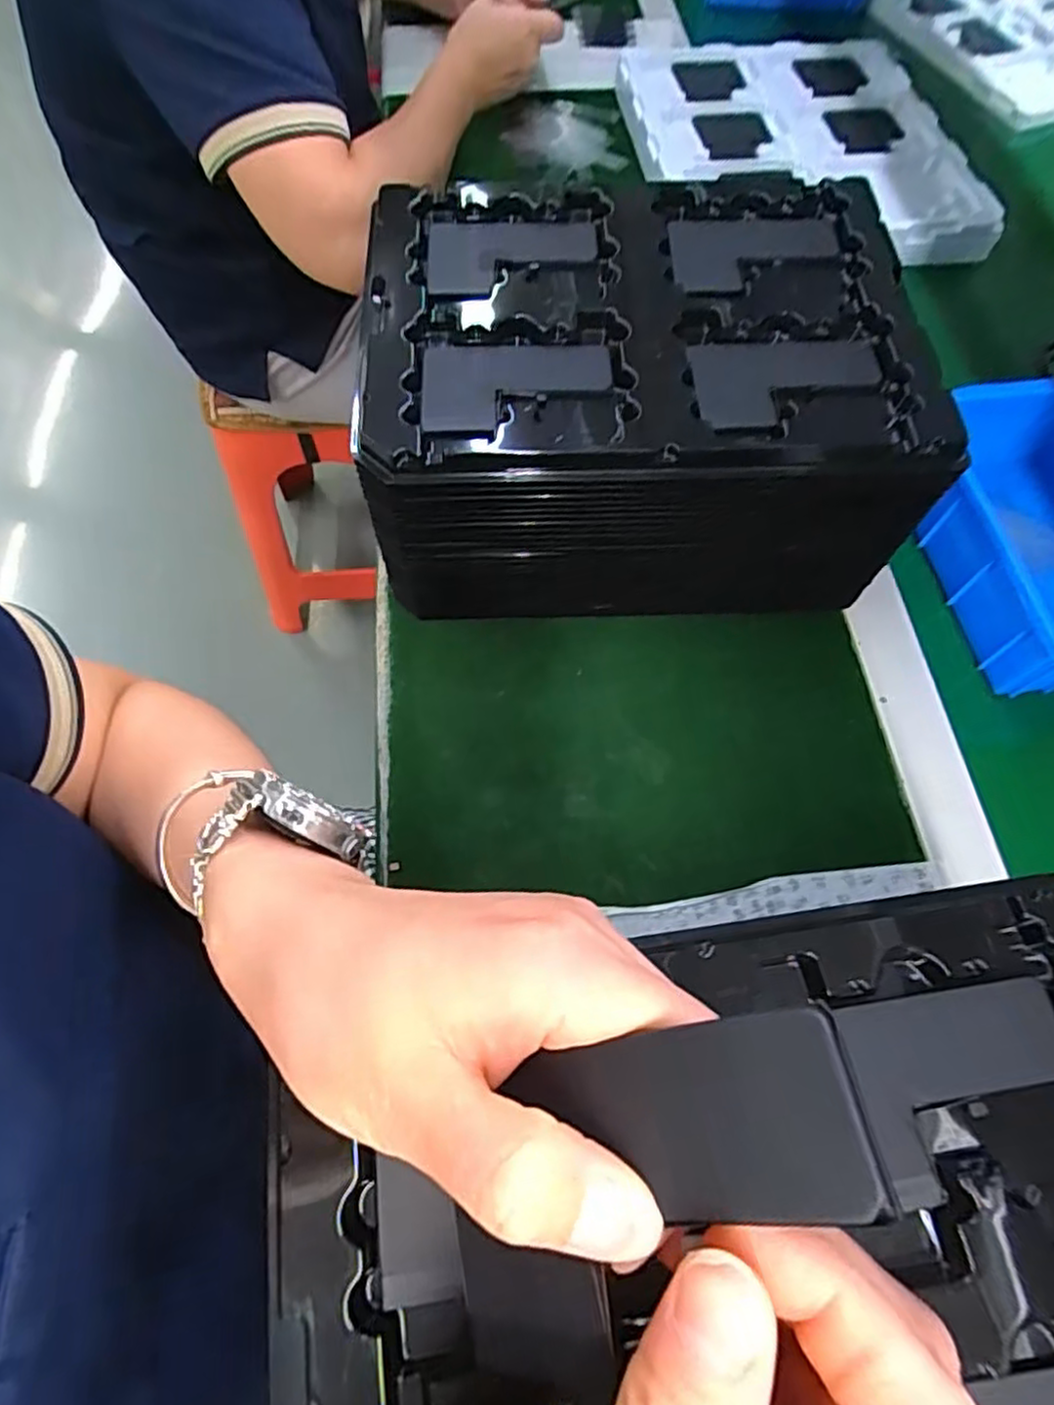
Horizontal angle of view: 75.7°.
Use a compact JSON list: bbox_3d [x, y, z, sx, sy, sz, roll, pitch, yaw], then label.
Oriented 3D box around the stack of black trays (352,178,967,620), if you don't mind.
[{"bbox_3d":[0.055,-0.177,0.410,0.285,0.131,0.219,-5,65,-3],"label":"stack of black trays"}]

